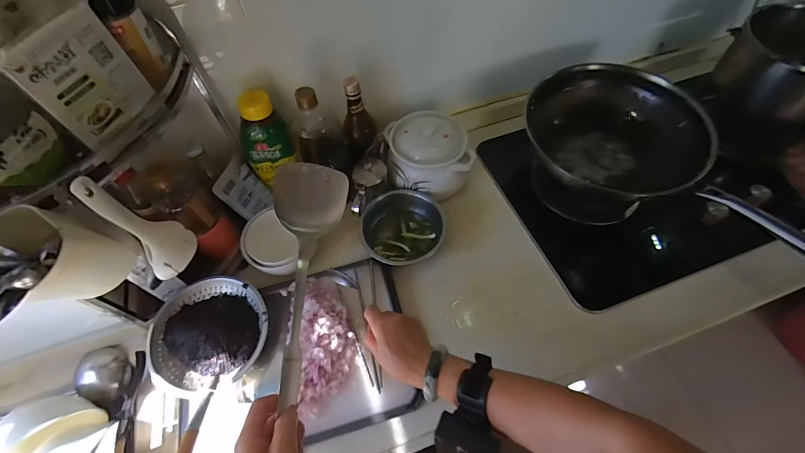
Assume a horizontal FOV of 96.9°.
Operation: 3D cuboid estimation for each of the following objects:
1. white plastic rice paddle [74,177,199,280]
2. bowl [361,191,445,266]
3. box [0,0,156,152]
[{"bbox_3d":[-0.321,0.000,0.438,0.047,0.157,0.063,35,66,22],"label":"white plastic rice paddle"},{"bbox_3d":[0.002,0.006,0.692,0.151,0.077,0.149,-1,58,2],"label":"bowl"},{"bbox_3d":[-0.367,-0.174,0.384,0.060,0.144,0.105,16,61,13],"label":"box"}]

